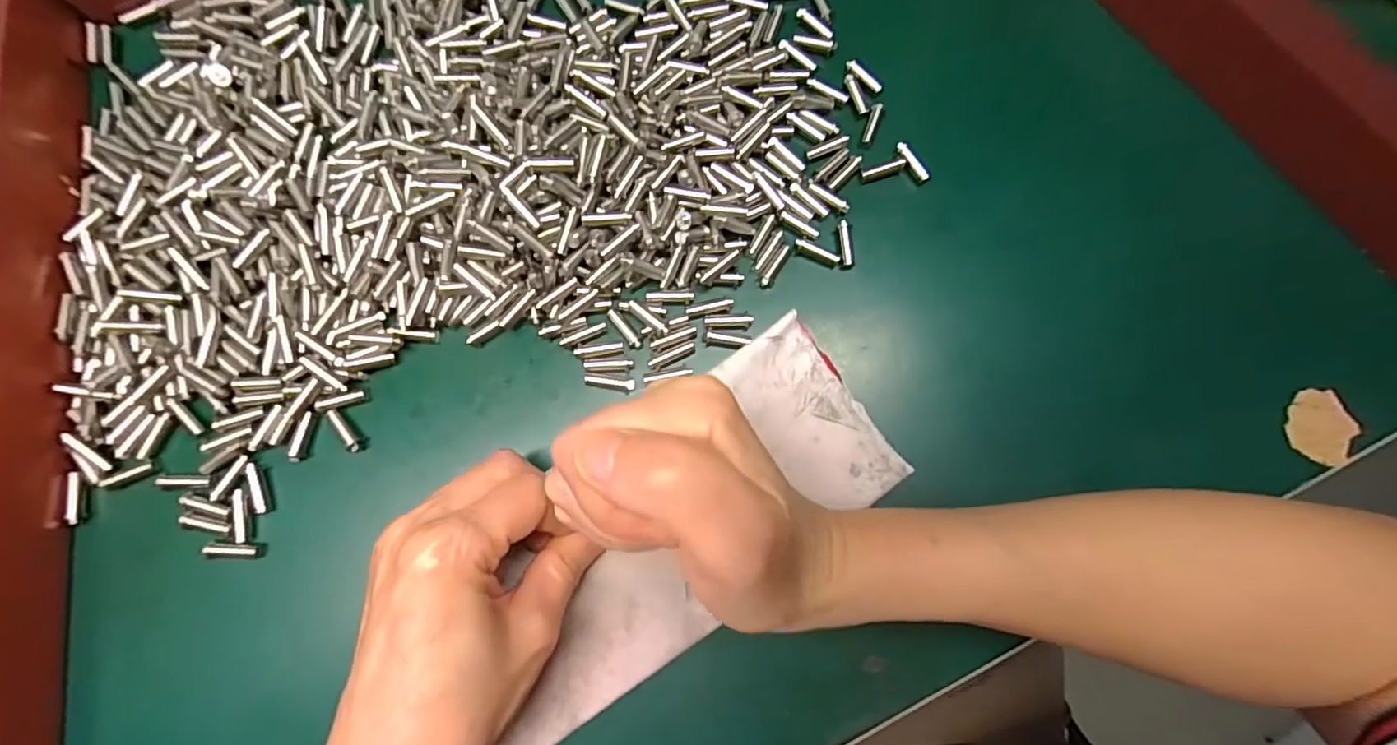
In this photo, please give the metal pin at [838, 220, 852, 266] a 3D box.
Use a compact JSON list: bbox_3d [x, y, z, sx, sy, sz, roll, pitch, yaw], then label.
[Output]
[{"bbox_3d":[0.065,-0.058,0.261,0.004,0.004,0.020,-6,80,-1],"label":"metal pin"}]

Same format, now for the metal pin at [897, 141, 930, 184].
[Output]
[{"bbox_3d":[0.097,-0.096,0.265,0.005,0.004,0.021,-30,82,-5],"label":"metal pin"}]

